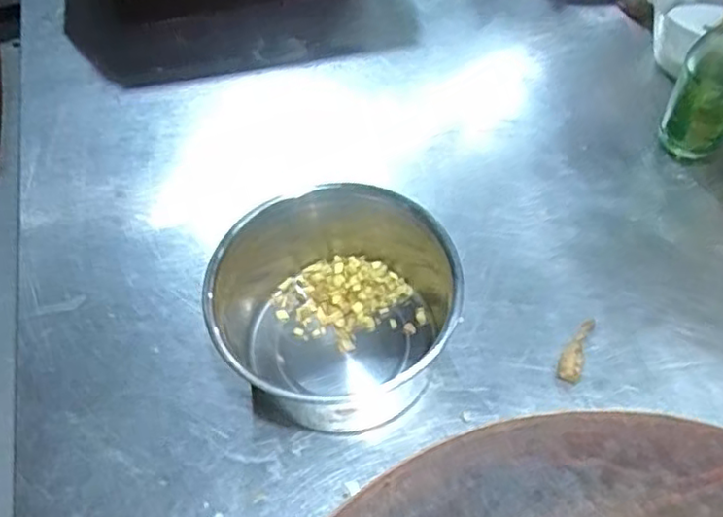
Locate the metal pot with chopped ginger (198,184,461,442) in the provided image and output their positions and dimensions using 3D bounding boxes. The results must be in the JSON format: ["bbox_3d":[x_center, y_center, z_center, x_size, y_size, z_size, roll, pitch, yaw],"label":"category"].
[{"bbox_3d":[-0.019,0.032,0.500,0.173,0.103,0.163,-3,56,4],"label":"metal pot with chopped ginger"}]

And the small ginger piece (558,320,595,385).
[{"bbox_3d":[0.169,0.070,0.515,0.018,0.013,0.062,18,57,15],"label":"small ginger piece"}]

